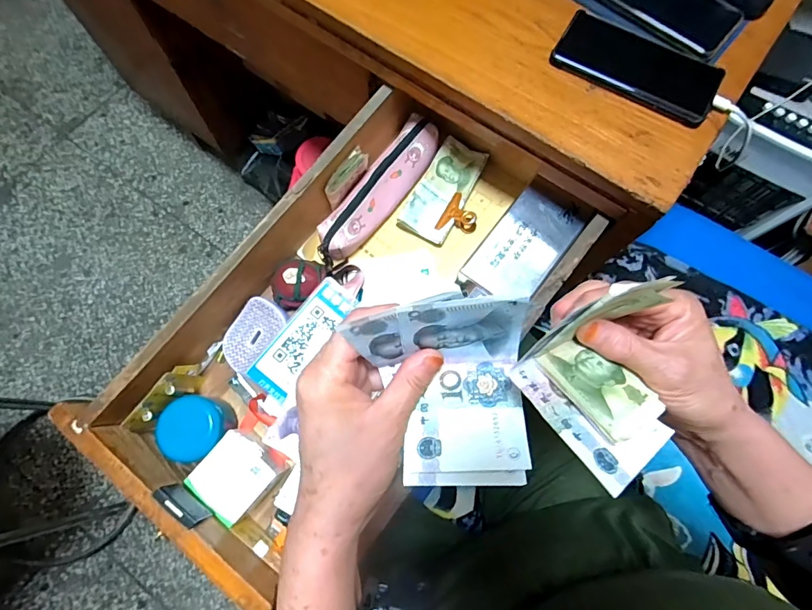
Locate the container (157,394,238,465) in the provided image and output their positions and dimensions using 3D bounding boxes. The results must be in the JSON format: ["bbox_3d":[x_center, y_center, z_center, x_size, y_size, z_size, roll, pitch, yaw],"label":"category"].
[{"bbox_3d":[-0.240,0.141,0.498,0.068,0.058,0.069,1,72,-2],"label":"container"}]

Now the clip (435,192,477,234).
[{"bbox_3d":[0.069,-0.110,0.553,0.043,0.025,0.054,30,74,7],"label":"clip"}]

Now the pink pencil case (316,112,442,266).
[{"bbox_3d":[-0.036,-0.144,0.552,0.053,0.056,0.213,37,75,9],"label":"pink pencil case"}]

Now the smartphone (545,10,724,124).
[{"bbox_3d":[0.234,-0.244,0.441,0.158,0.016,0.070,30,74,7],"label":"smartphone"}]

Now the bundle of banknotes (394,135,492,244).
[{"bbox_3d":[0.049,-0.147,0.559,0.063,0.027,0.135,29,74,7],"label":"bundle of banknotes"}]

